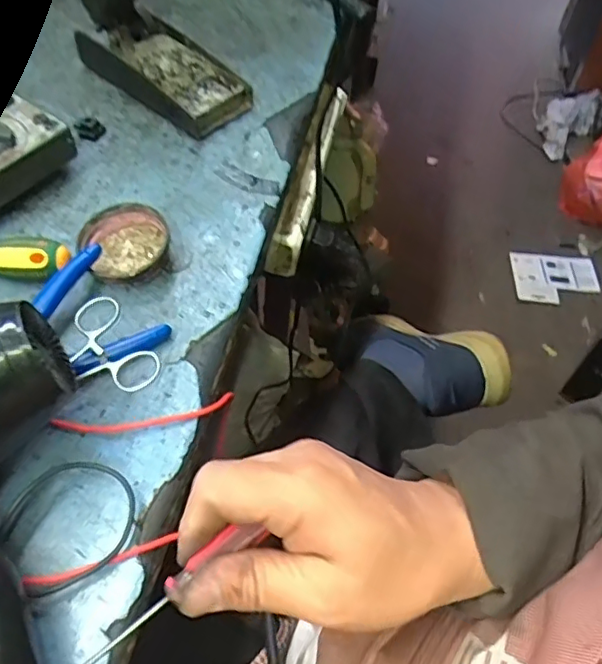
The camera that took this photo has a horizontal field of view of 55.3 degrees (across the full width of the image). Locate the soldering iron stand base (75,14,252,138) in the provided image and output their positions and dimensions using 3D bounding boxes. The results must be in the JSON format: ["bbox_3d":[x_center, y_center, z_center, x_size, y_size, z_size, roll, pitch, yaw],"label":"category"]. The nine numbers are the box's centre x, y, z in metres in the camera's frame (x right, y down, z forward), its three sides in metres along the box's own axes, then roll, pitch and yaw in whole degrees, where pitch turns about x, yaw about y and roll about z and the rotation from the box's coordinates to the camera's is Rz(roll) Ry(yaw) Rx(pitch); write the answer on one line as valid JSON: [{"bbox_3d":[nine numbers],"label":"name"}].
[{"bbox_3d":[-0.118,-0.231,0.509,0.147,0.033,0.072,35,62,19],"label":"soldering iron stand base"}]

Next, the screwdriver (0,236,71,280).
[{"bbox_3d":[-0.199,-0.047,0.386,0.083,0.028,0.023,0,57,-2],"label":"screwdriver"}]

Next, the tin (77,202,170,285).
[{"bbox_3d":[-0.122,-0.061,0.403,0.056,0.024,0.060,1,57,-2],"label":"tin"}]

